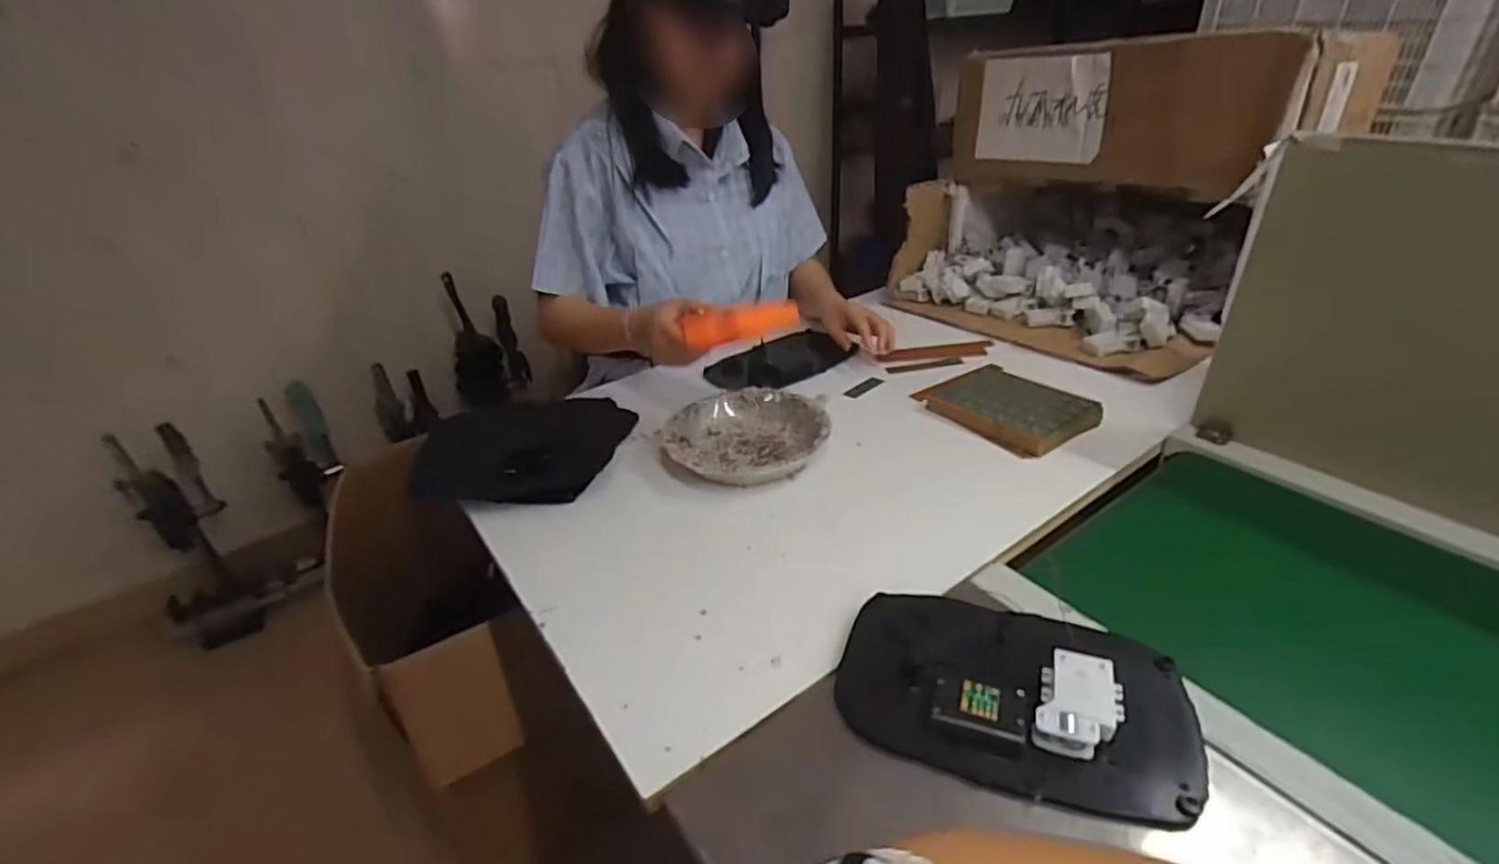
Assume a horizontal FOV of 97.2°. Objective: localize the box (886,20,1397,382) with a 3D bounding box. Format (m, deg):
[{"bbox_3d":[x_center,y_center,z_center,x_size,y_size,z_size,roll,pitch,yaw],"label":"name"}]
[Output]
[{"bbox_3d":[0.548,-0.390,1.046,0.445,0.385,0.511,-22,36,-30],"label":"box"}]

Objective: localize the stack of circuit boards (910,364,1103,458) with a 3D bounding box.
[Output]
[{"bbox_3d":[0.320,-0.040,0.828,0.151,0.027,0.194,-18,34,-25],"label":"stack of circuit boards"}]

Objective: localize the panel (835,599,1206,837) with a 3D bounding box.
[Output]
[{"bbox_3d":[0.182,0.176,0.463,0.230,0.042,0.143,9,32,18],"label":"panel"}]

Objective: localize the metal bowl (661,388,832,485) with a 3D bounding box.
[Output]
[{"bbox_3d":[0.000,0.005,0.791,0.188,0.044,0.187,-2,31,1],"label":"metal bowl"}]

